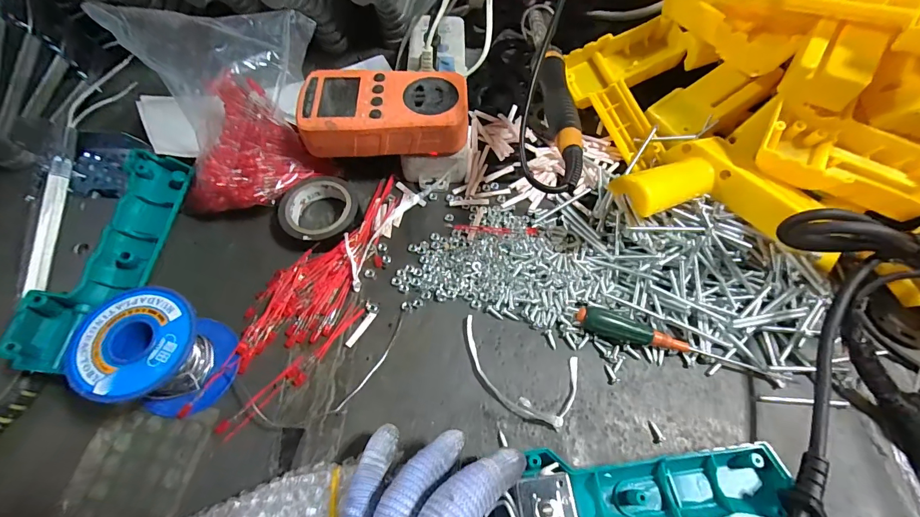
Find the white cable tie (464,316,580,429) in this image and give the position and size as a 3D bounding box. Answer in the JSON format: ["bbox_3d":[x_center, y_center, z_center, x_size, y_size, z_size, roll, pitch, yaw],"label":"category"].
[{"bbox_3d":[0.037,0.076,0.269,0.083,0.011,0.049,20,62,8],"label":"white cable tie"}]

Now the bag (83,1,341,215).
[{"bbox_3d":[-0.164,-0.116,0.302,0.114,0.109,0.111,-10,62,-8],"label":"bag"}]

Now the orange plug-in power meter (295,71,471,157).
[{"bbox_3d":[-0.057,-0.117,0.317,0.125,0.030,0.065,-1,61,-3],"label":"orange plug-in power meter"}]

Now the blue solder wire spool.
[{"bbox_3d":[-0.179,0.059,0.243,0.058,0.062,0.062,1,61,-2],"label":"blue solder wire spool"}]

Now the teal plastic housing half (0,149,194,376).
[{"bbox_3d":[-0.239,-0.002,0.284,0.051,0.035,0.167,10,63,4],"label":"teal plastic housing half"}]

